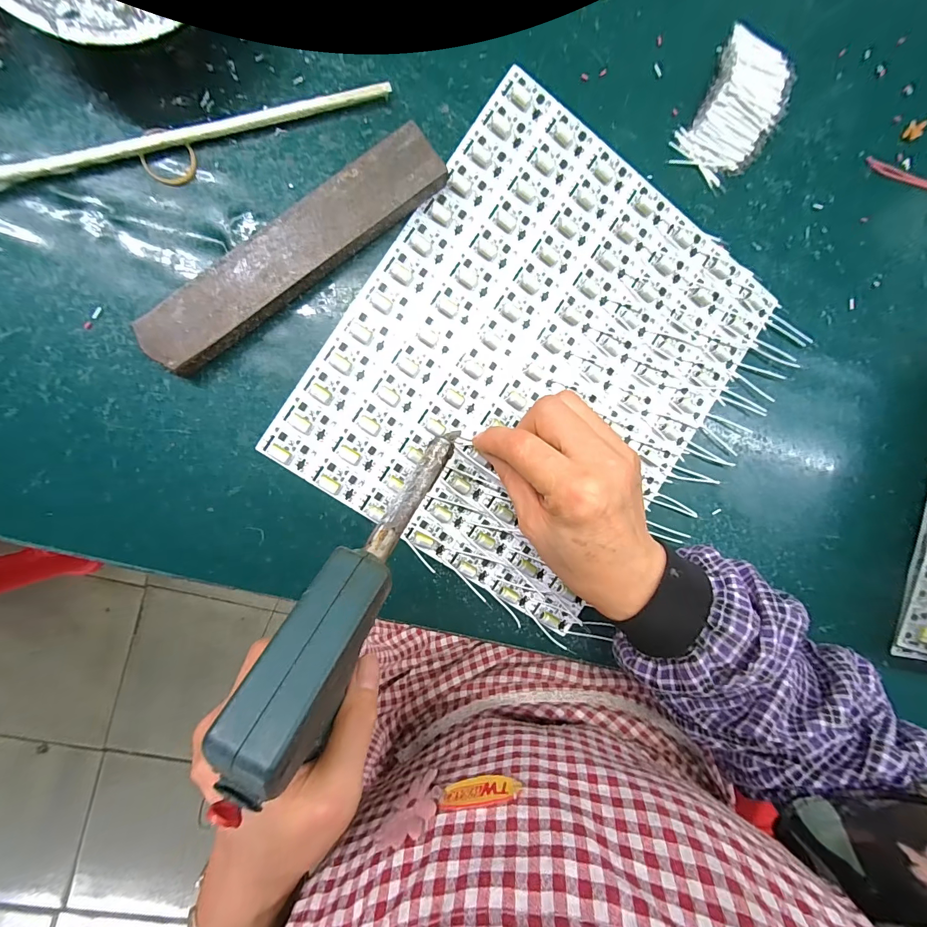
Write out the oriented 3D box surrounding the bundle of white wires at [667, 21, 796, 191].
[{"bbox_3d":[0.188,-0.242,0.269,0.055,0.015,0.097,29,89,-10],"label":"bundle of white wires"}]

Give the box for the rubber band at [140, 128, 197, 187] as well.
[{"bbox_3d":[-0.167,-0.173,0.224,0.028,0.004,0.028,-1,94,-9],"label":"rubber band"}]

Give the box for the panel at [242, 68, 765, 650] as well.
[{"bbox_3d":[0.052,-0.063,0.265,0.240,0.007,0.285,34,88,-10],"label":"panel"}]

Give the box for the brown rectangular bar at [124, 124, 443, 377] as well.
[{"bbox_3d":[-0.097,-0.124,0.232,0.194,0.017,0.036,-39,99,-5],"label":"brown rectangular bar"}]

